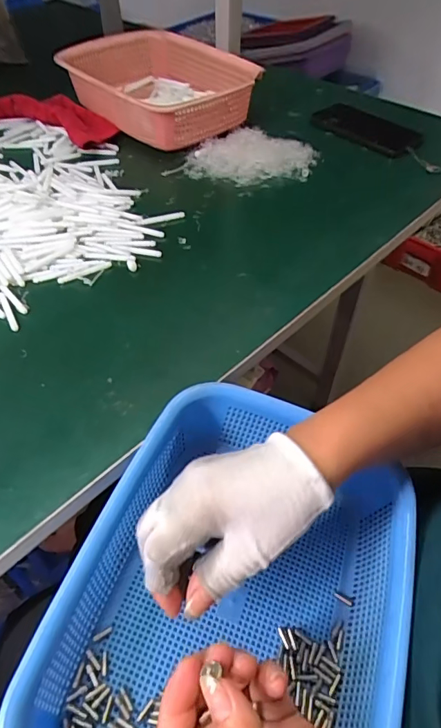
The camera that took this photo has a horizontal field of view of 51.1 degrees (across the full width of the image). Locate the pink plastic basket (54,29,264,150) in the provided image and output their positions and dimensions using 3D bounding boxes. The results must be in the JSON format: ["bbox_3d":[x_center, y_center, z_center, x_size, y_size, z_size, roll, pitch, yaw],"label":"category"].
[{"bbox_3d":[-0.109,-0.438,0.720,0.210,0.073,0.309,-35,58,-25],"label":"pink plastic basket"}]

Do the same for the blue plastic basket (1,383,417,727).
[{"bbox_3d":[0.013,0.159,0.324,0.202,0.092,0.286,18,54,12],"label":"blue plastic basket"}]

